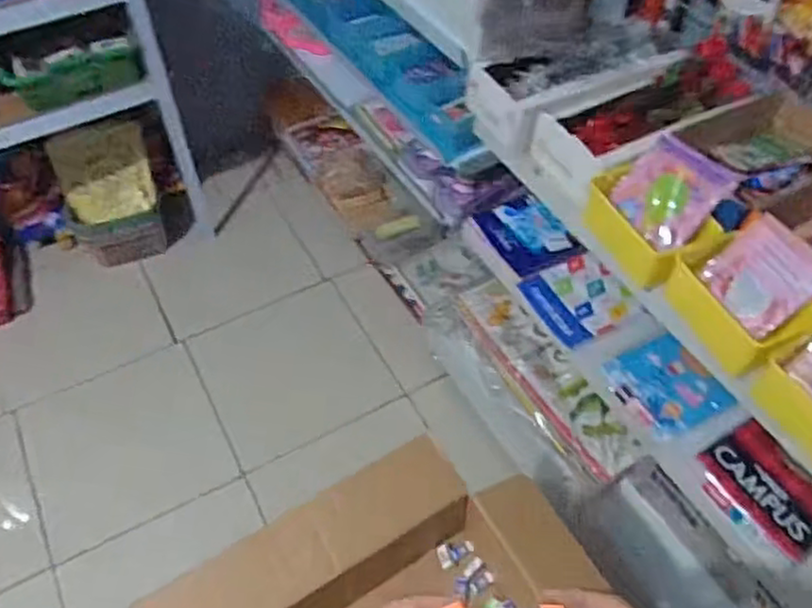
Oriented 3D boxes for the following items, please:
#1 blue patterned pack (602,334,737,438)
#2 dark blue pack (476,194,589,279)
[{"bbox_3d":[0.403,0.126,1.092,0.134,0.032,0.152,-26,57,-19],"label":"blue patterned pack"},{"bbox_3d":[0.218,-0.125,1.281,0.121,0.028,0.177,-32,59,-5],"label":"dark blue pack"}]

